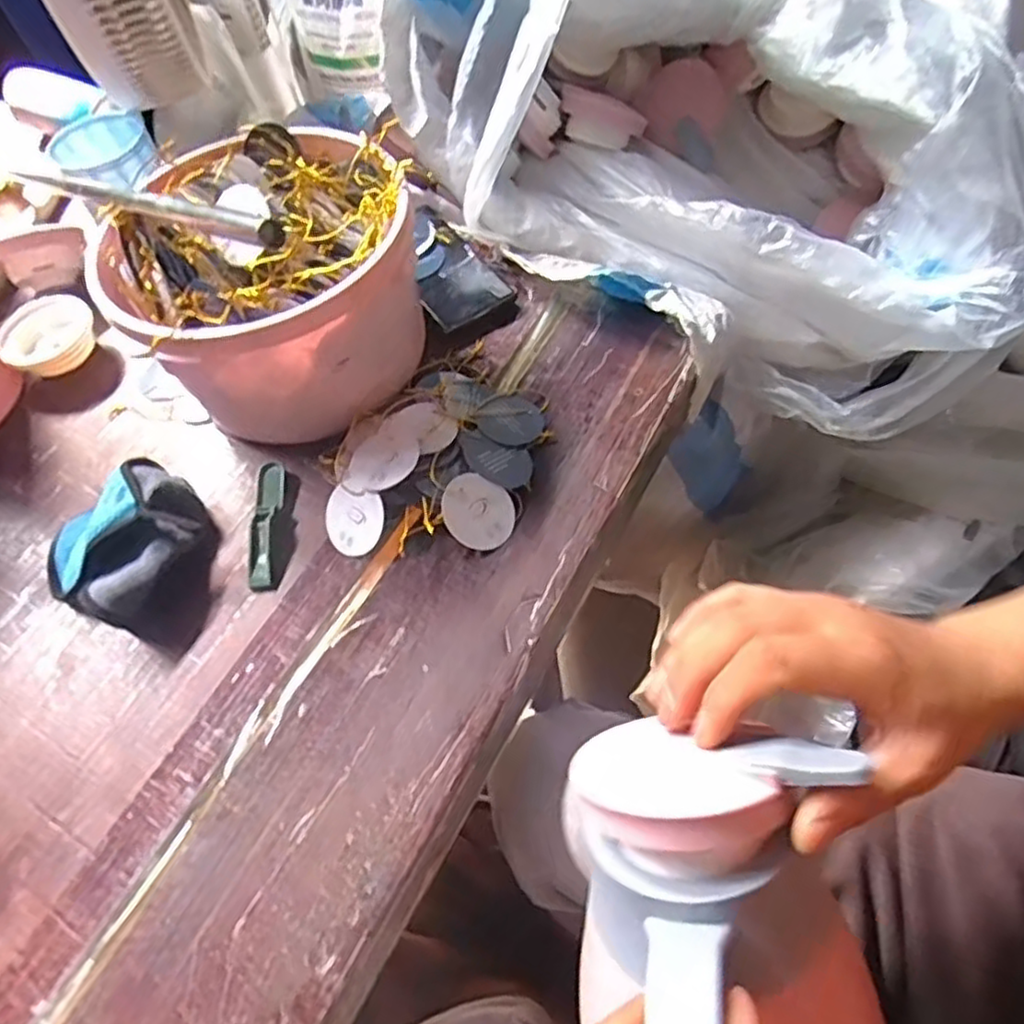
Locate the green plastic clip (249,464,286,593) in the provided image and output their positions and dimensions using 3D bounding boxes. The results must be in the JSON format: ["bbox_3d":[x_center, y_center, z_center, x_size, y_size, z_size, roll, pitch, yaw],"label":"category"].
[{"bbox_3d":[-0.176,0.008,0.509,0.021,0.011,0.102,-6,58,4],"label":"green plastic clip"}]

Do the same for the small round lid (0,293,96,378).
[{"bbox_3d":[-0.413,-0.157,0.631,0.081,0.018,0.079,-3,58,5],"label":"small round lid"}]

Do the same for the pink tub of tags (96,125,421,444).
[{"bbox_3d":[-0.170,-0.163,0.532,0.213,0.144,0.198,-34,61,-13],"label":"pink tub of tags"}]

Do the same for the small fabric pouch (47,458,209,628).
[{"bbox_3d":[-0.271,0.016,0.496,0.113,0.041,0.112,26,65,22],"label":"small fabric pouch"}]

